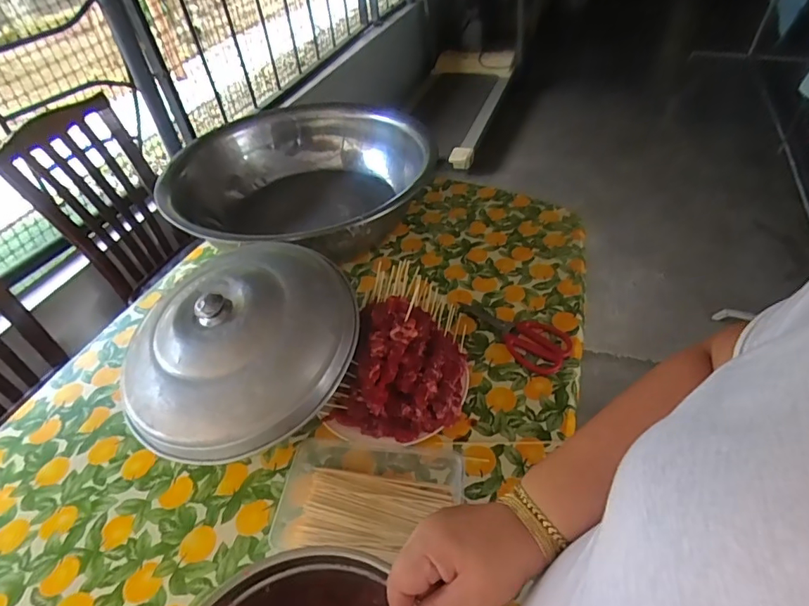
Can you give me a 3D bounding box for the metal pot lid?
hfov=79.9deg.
[{"bbox_3d":[-0.239,0.046,0.686,0.314,0.090,0.361,38,69,22],"label":"metal pot lid"}]

